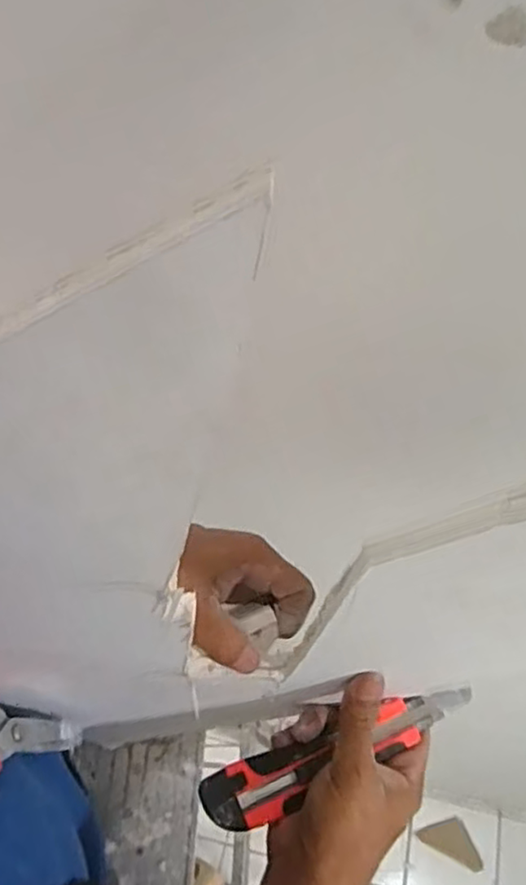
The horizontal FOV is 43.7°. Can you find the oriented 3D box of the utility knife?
[{"bbox_3d":[0.050,0.199,0.421,0.180,0.016,0.035,-19,63,-9],"label":"utility knife"}]

